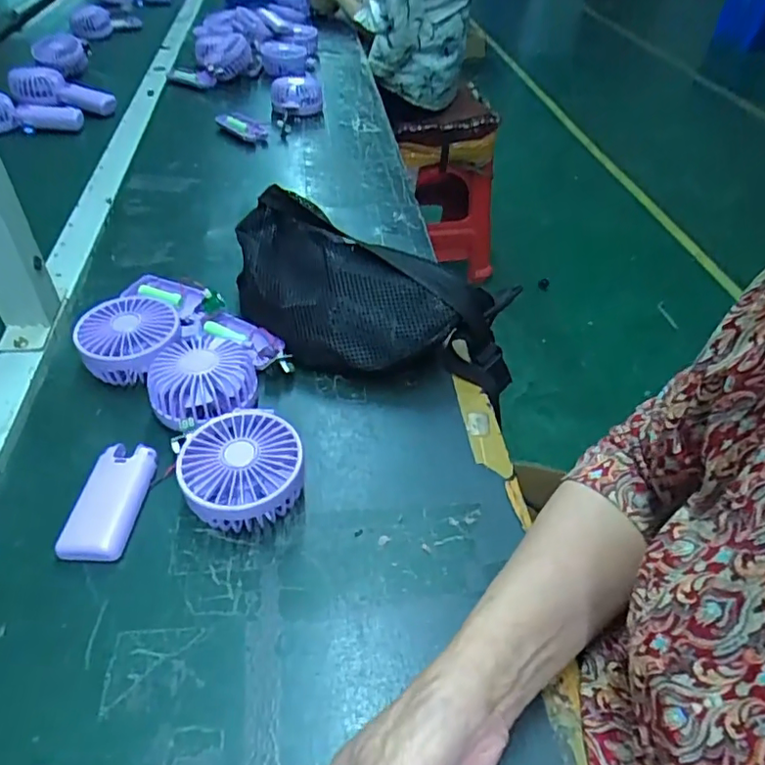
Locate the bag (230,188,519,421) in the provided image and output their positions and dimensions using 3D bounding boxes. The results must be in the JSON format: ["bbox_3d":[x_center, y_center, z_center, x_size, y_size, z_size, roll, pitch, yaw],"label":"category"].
[{"bbox_3d":[-0.029,-0.084,0.535,0.294,0.087,0.138,22,48,19],"label":"bag"}]

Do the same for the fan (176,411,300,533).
[{"bbox_3d":[-0.101,0.065,0.414,0.082,0.042,0.086,1,45,-1],"label":"fan"}]

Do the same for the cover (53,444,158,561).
[{"bbox_3d":[-0.195,0.085,0.411,0.040,0.017,0.089,3,45,1],"label":"cover"}]

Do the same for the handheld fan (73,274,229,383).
[{"bbox_3d":[-0.215,-0.060,0.532,0.103,0.042,0.148,8,45,5],"label":"handheld fan"}]

